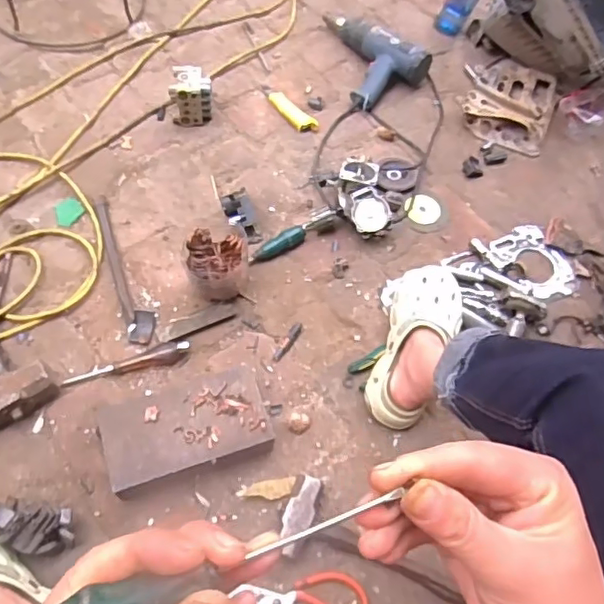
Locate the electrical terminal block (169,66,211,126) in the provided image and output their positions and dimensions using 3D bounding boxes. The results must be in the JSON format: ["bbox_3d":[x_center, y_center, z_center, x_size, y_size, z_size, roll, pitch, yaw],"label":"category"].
[{"bbox_3d":[-0.216,-0.403,1.105,0.079,0.086,0.081,-7,64,-7],"label":"electrical terminal block"}]

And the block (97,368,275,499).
[{"bbox_3d":[-0.165,0.183,0.814,0.227,0.067,0.125,-16,65,-11],"label":"block"}]

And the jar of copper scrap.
[{"bbox_3d":[-0.137,-0.065,0.913,0.098,0.124,0.114,-11,64,-9],"label":"jar of copper scrap"}]

